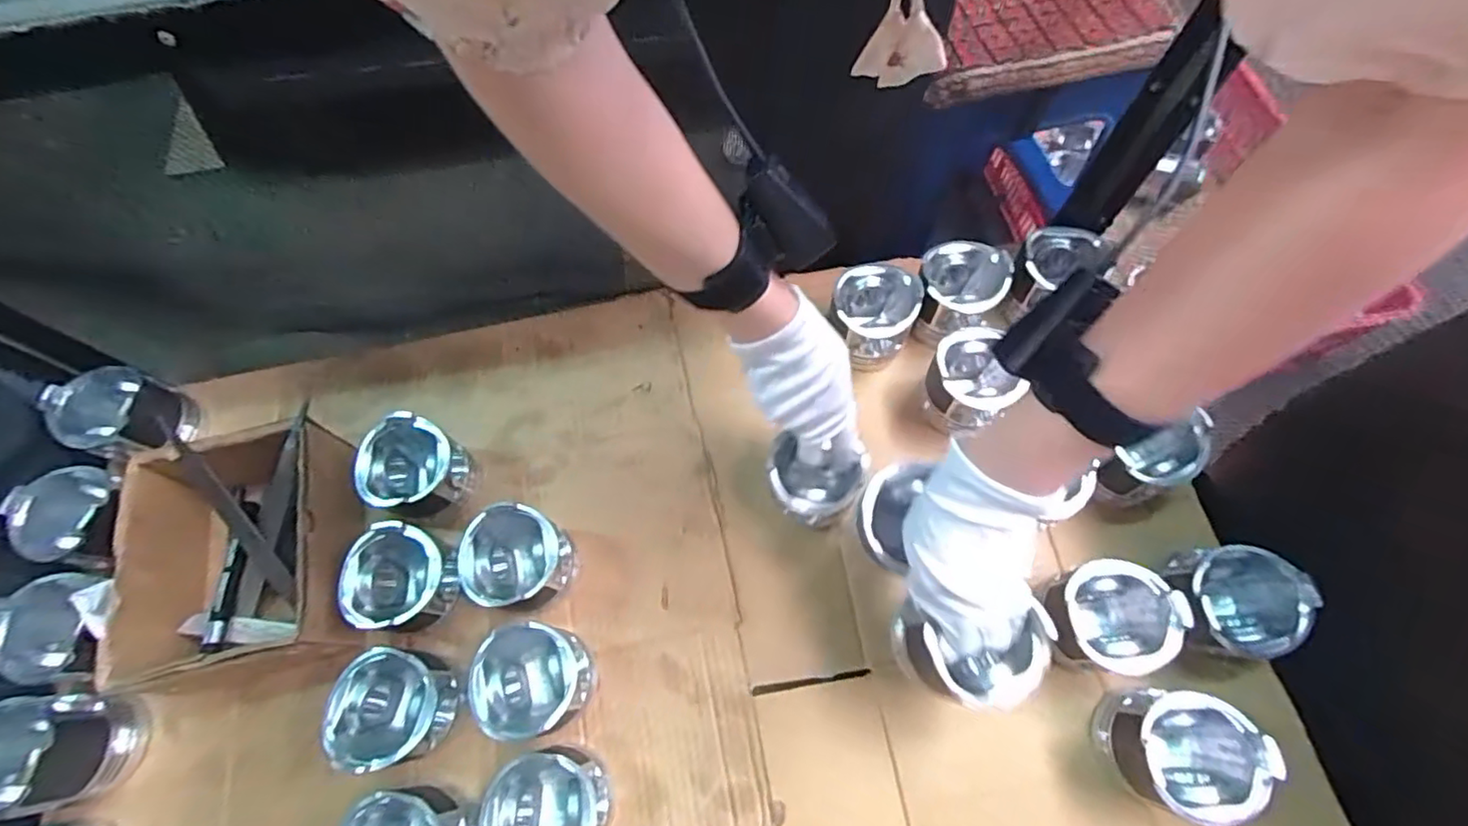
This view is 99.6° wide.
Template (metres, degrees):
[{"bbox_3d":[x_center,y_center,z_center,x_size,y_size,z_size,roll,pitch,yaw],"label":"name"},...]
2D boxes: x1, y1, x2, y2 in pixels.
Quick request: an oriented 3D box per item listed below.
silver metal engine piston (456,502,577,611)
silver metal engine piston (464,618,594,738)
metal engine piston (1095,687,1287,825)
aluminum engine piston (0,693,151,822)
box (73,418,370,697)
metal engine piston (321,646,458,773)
[{"bbox_3d":[-0.185,0.132,0.544,0.081,0.077,0.080,-1,66,1],"label":"silver metal engine piston"},{"bbox_3d":[-0.159,0.218,0.503,0.080,0.079,0.081,4,66,3],"label":"silver metal engine piston"},{"bbox_3d":[0.331,0.253,0.466,0.086,0.083,0.085,13,67,8],"label":"metal engine piston"},{"bbox_3d":[-0.528,0.263,0.479,0.083,0.093,0.079,-1,66,1],"label":"aluminum engine piston"},{"bbox_3d":[-0.420,0.120,0.537,0.151,0.110,0.194,-15,66,-5],"label":"box"},{"bbox_3d":[-0.266,0.231,0.490,0.082,0.091,0.083,1,66,2],"label":"metal engine piston"}]

